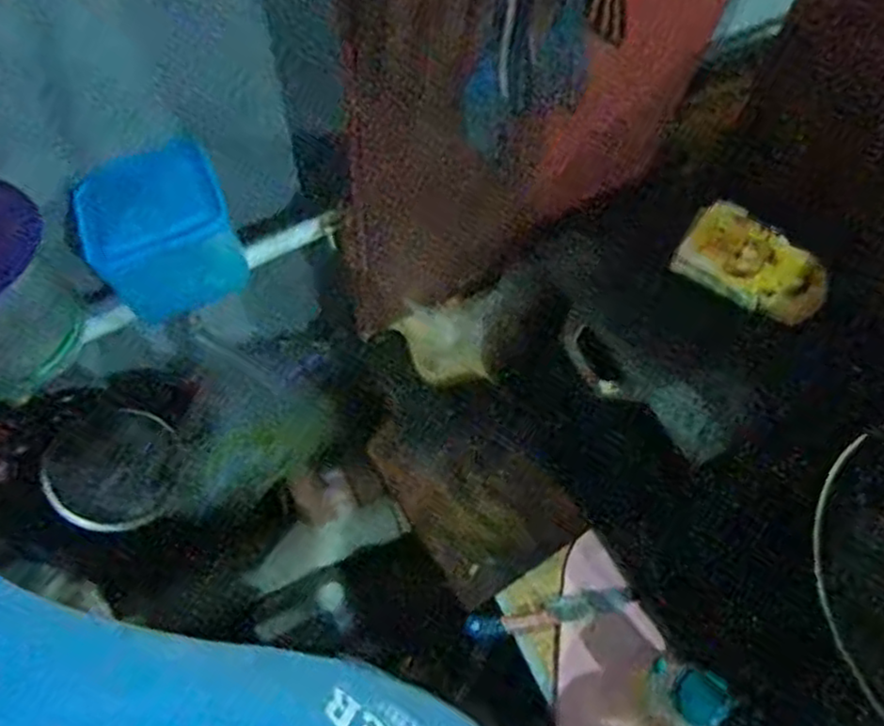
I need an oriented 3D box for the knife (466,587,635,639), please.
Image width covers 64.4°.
[{"bbox_3d":[0.122,0.278,0.783,0.188,0.019,0.029,-9,65,-5],"label":"knife"}]

